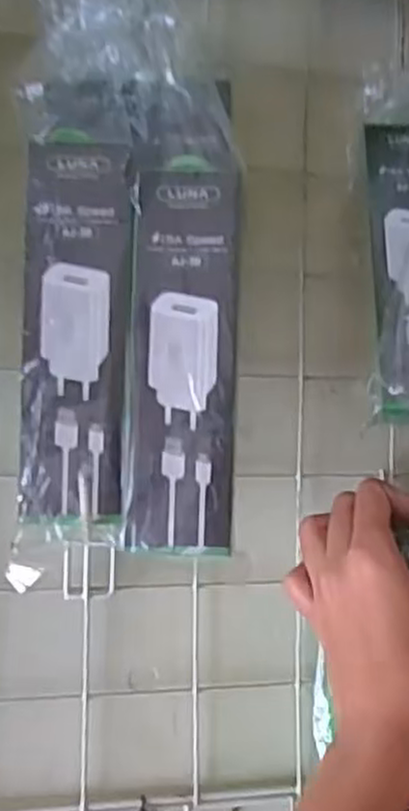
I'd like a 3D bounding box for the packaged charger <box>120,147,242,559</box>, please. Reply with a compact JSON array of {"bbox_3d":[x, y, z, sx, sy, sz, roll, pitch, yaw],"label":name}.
[{"bbox_3d":[-0.009,-0.021,0.311,0.046,0.156,0.016,0,-1,-2],"label":"packaged charger"}]

